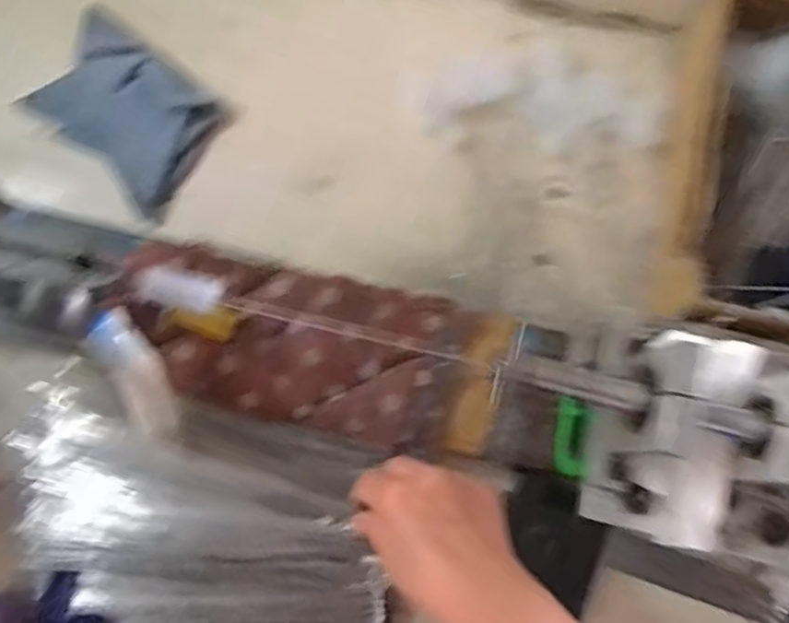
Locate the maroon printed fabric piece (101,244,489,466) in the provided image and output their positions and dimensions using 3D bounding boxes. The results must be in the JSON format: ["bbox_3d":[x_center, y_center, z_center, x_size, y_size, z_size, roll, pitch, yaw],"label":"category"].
[{"bbox_3d":[-0.076,0.022,0.443,0.241,0.032,0.108,15,77,2],"label":"maroon printed fabric piece"}]

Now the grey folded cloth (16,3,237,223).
[{"bbox_3d":[-0.223,-0.169,0.529,0.144,0.034,0.112,36,79,6],"label":"grey folded cloth"}]

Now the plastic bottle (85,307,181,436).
[{"bbox_3d":[-0.165,0.043,0.407,0.026,0.112,0.019,-11,44,-4],"label":"plastic bottle"}]

